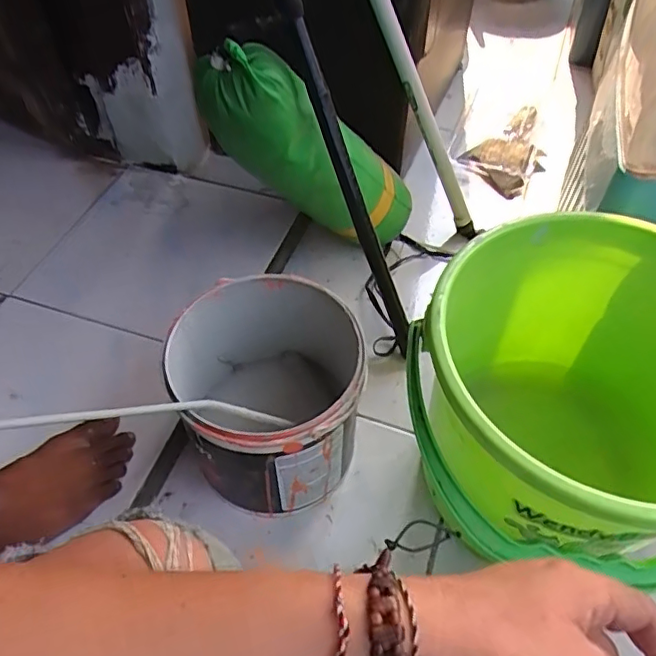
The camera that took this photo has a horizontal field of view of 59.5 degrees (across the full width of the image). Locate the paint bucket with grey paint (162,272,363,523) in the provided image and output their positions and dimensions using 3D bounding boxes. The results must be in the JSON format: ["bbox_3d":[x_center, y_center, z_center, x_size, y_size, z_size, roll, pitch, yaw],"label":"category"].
[{"bbox_3d":[-0.052,0.074,0.584,0.167,0.186,0.177,-12,53,-8],"label":"paint bucket with grey paint"}]

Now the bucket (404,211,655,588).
[{"bbox_3d":[0.219,0.060,0.504,0.268,0.195,0.261,-1,52,1],"label":"bucket"}]

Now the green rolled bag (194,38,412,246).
[{"bbox_3d":[-0.017,-0.219,0.732,0.123,0.333,0.142,-36,48,26],"label":"green rolled bag"}]

